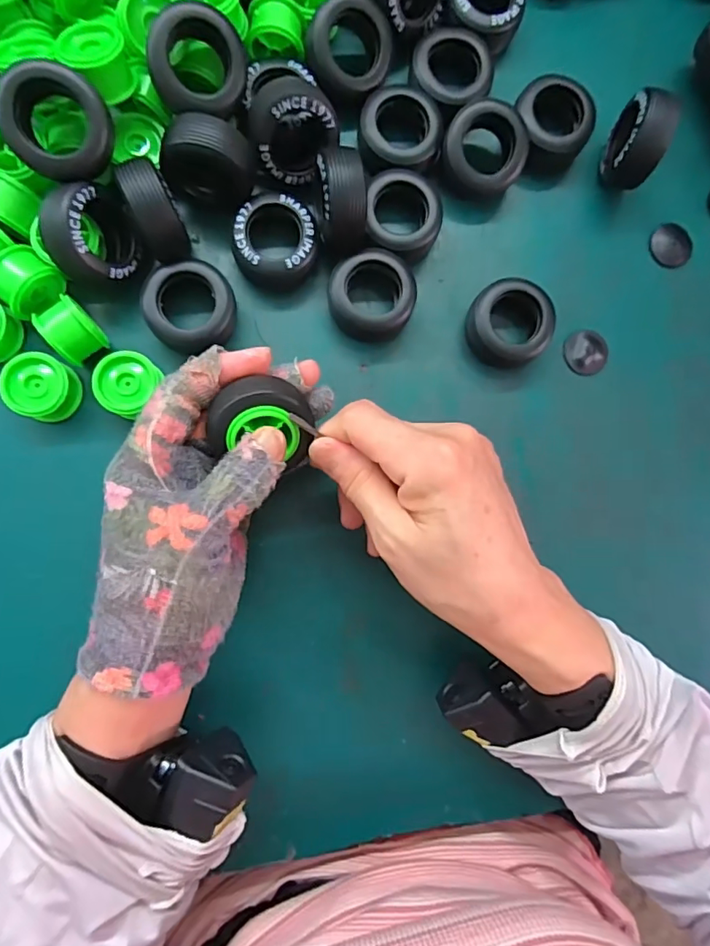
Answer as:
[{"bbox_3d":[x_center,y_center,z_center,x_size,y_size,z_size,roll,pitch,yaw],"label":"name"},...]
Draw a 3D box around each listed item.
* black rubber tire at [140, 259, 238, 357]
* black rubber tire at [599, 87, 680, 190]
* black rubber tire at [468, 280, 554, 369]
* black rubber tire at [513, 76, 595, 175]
[{"bbox_3d":[-0.092,-0.091,0.289,0.046,0.019,0.049,0,87,-5],"label":"black rubber tire"},{"bbox_3d":[0.165,-0.195,0.306,0.021,0.054,0.041,14,86,-4],"label":"black rubber tire"},{"bbox_3d":[0.091,-0.089,0.306,0.050,0.020,0.045,44,84,-2],"label":"black rubber tire"},{"bbox_3d":[0.121,-0.214,0.318,0.042,0.023,0.047,-17,89,-6],"label":"black rubber tire"}]

